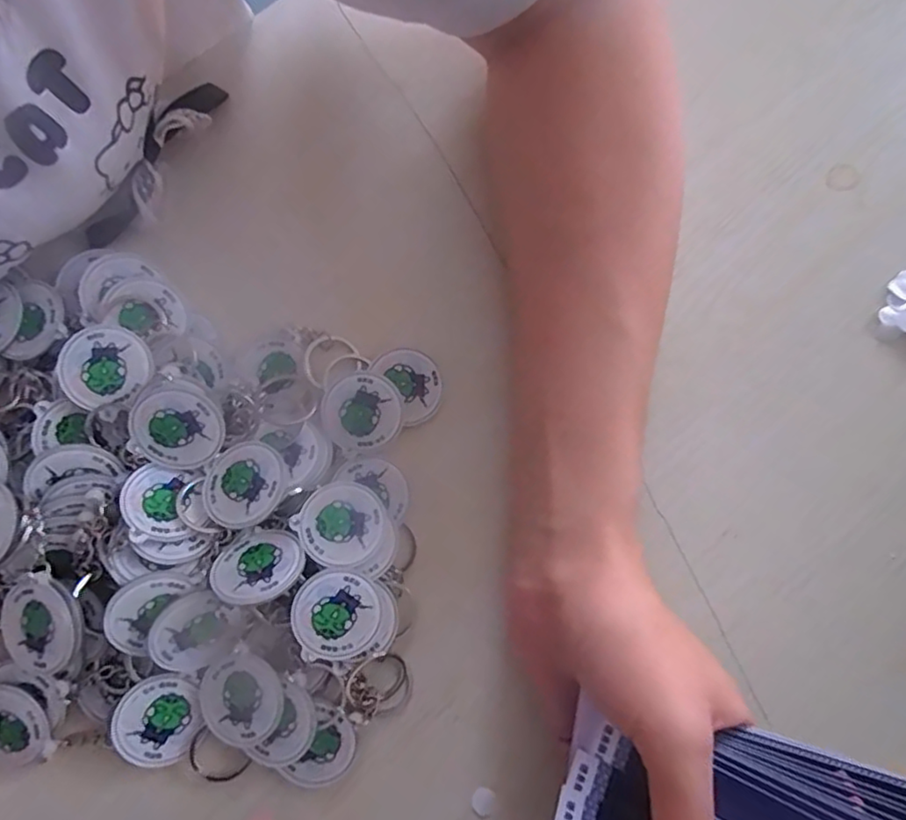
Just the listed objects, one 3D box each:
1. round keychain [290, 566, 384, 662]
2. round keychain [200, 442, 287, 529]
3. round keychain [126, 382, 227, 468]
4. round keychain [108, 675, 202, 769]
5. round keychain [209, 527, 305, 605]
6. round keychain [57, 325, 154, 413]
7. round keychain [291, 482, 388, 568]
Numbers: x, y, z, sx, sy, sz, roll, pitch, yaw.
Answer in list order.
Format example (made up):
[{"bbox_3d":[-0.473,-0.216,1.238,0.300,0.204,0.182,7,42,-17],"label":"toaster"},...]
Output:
[{"bbox_3d":[-0.043,0.076,0.230,0.032,0.004,0.033,0,90,-10],"label":"round keychain"},{"bbox_3d":[-0.080,0.028,0.234,0.032,0.007,0.031,0,78,-1],"label":"round keychain"},{"bbox_3d":[-0.105,0.006,0.235,0.033,0.004,0.032,-3,115,-8],"label":"round keychain"},{"bbox_3d":[-0.112,0.118,0.232,0.028,0.010,0.031,-12,79,-4],"label":"round keychain"},{"bbox_3d":[-0.072,0.057,0.228,0.032,0.004,0.032,-2,38,2],"label":"round keychain"},{"bbox_3d":[-0.135,-0.016,0.240,0.031,0.010,0.032,0,78,-1],"label":"round keychain"},{"bbox_3d":[-0.043,0.045,0.240,0.032,0.004,0.032,3,69,-7],"label":"round keychain"}]

